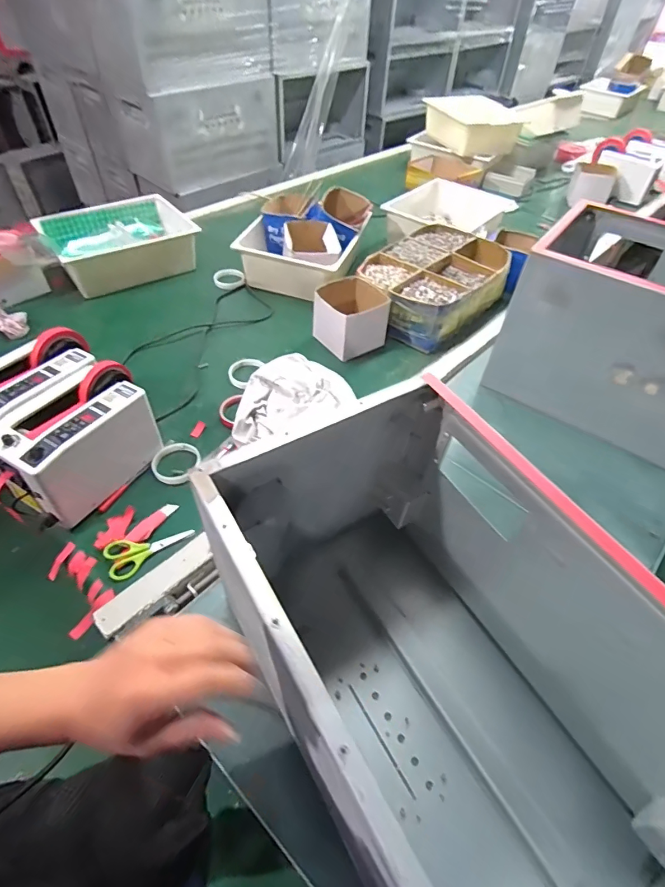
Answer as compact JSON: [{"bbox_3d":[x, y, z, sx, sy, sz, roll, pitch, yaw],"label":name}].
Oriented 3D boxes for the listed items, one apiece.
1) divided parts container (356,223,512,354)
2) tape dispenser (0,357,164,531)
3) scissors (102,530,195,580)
[{"bbox_3d":[0.259,-0.426,1.167,0.279,0.098,0.423,36,57,24],"label":"divided parts container"},{"bbox_3d":[-0.408,-0.002,0.739,0.154,0.141,0.241,24,52,16],"label":"tape dispenser"},{"bbox_3d":[-0.283,0.159,0.701,0.127,0.012,0.059,-24,55,-22],"label":"scissors"}]

